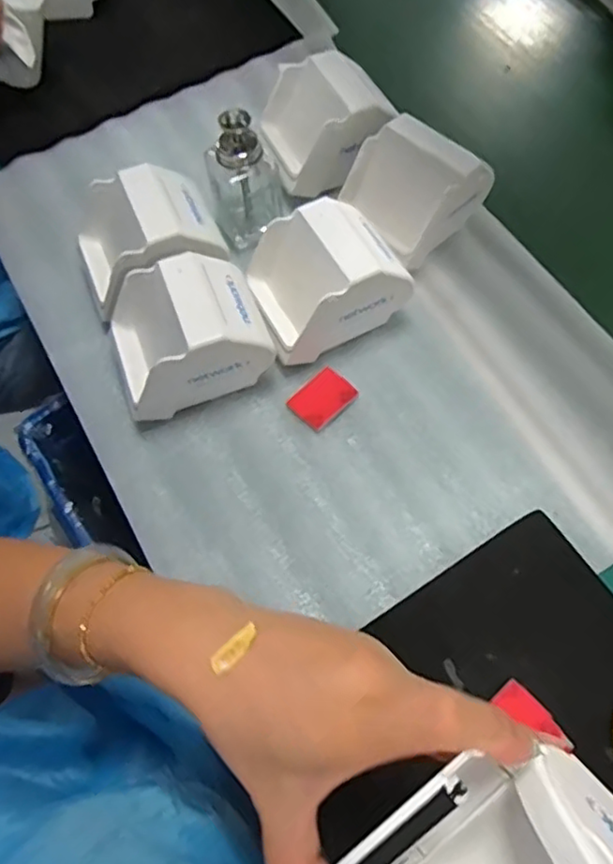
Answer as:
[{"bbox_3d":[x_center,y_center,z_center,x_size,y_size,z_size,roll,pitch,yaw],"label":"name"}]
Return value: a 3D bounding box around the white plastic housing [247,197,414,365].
[{"bbox_3d":[0.014,-0.124,0.522,0.118,0.083,0.098,-25,66,-10],"label":"white plastic housing"}]

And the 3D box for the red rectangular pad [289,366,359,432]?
[{"bbox_3d":[0.013,-0.027,0.513,0.048,0.009,0.036,-40,70,-16],"label":"red rectangular pad"}]

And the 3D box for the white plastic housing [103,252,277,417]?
[{"bbox_3d":[-0.097,-0.077,0.504,0.123,0.092,0.093,-20,65,-8],"label":"white plastic housing"}]

